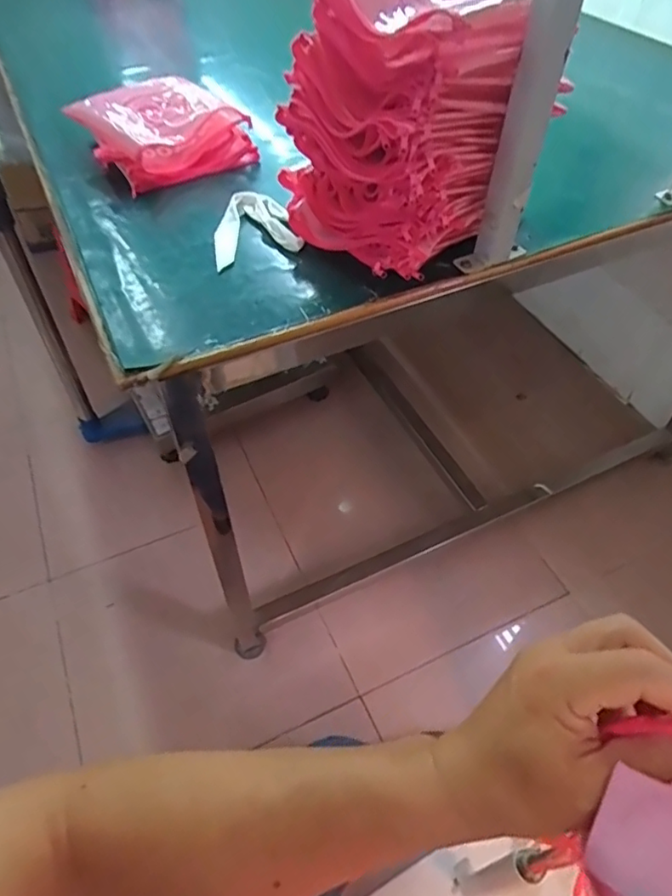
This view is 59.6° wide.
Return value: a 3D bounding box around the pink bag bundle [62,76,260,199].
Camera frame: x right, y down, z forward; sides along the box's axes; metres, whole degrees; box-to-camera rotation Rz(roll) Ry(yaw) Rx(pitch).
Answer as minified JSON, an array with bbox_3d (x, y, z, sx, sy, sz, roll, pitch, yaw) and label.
[{"bbox_3d":[-0.258,-0.480,0.883,0.225,0.079,0.216,-26,55,-19],"label":"pink bag bundle"}]

